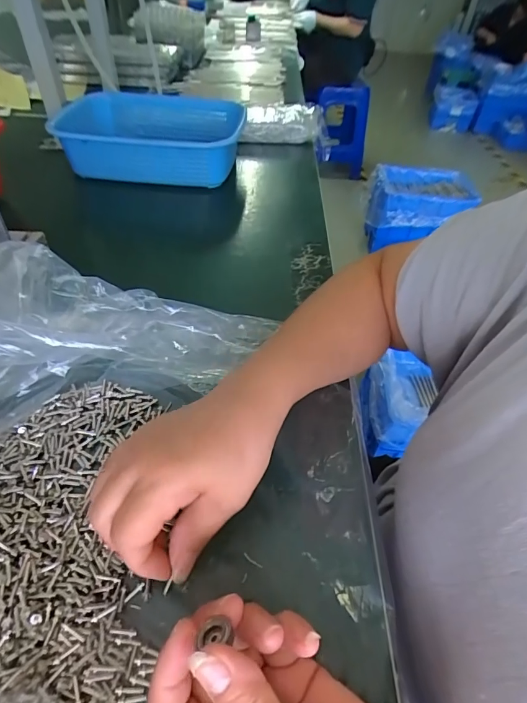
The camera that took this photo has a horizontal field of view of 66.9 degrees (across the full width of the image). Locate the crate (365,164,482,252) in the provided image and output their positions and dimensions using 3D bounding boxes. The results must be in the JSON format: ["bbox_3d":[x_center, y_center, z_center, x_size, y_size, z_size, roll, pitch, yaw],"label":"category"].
[{"bbox_3d":[0.672,-0.603,1.711,0.443,0.296,0.271,6,46,1],"label":"crate"}]

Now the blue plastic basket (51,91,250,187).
[{"bbox_3d":[-0.185,-0.369,0.667,0.274,0.072,0.261,8,46,3],"label":"blue plastic basket"}]

